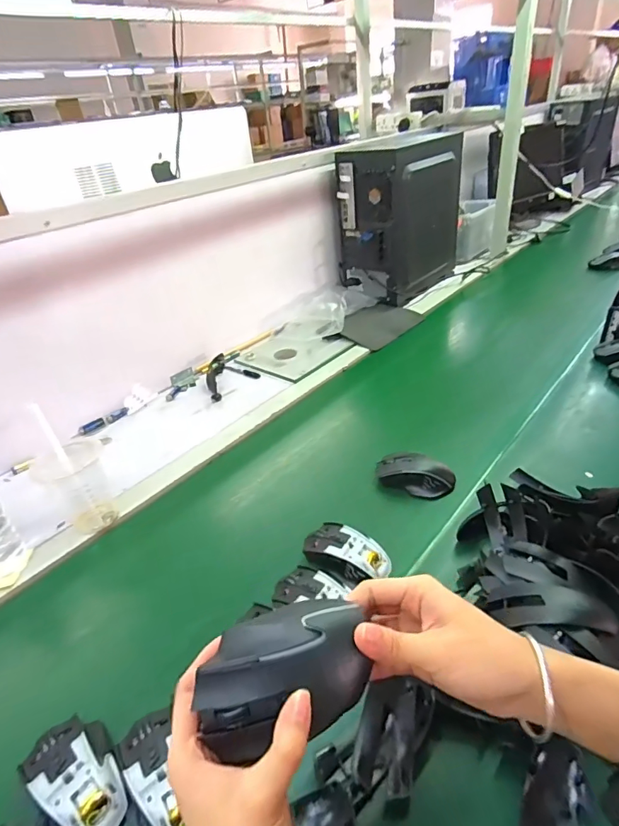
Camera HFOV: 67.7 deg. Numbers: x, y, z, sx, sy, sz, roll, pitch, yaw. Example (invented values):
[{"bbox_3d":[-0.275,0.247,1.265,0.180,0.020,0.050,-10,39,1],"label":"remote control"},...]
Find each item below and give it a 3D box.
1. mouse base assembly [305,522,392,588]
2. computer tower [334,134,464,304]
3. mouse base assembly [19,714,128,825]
[{"bbox_3d":[0.046,0.180,0.597,0.107,0.031,0.065,19,41,33],"label":"mouse base assembly"},{"bbox_3d":[0.261,-0.551,1.329,0.202,0.375,0.359,20,42,34],"label":"computer tower"},{"bbox_3d":[-0.214,0.334,0.422,0.070,0.034,0.107,-28,39,-29],"label":"mouse base assembly"}]

